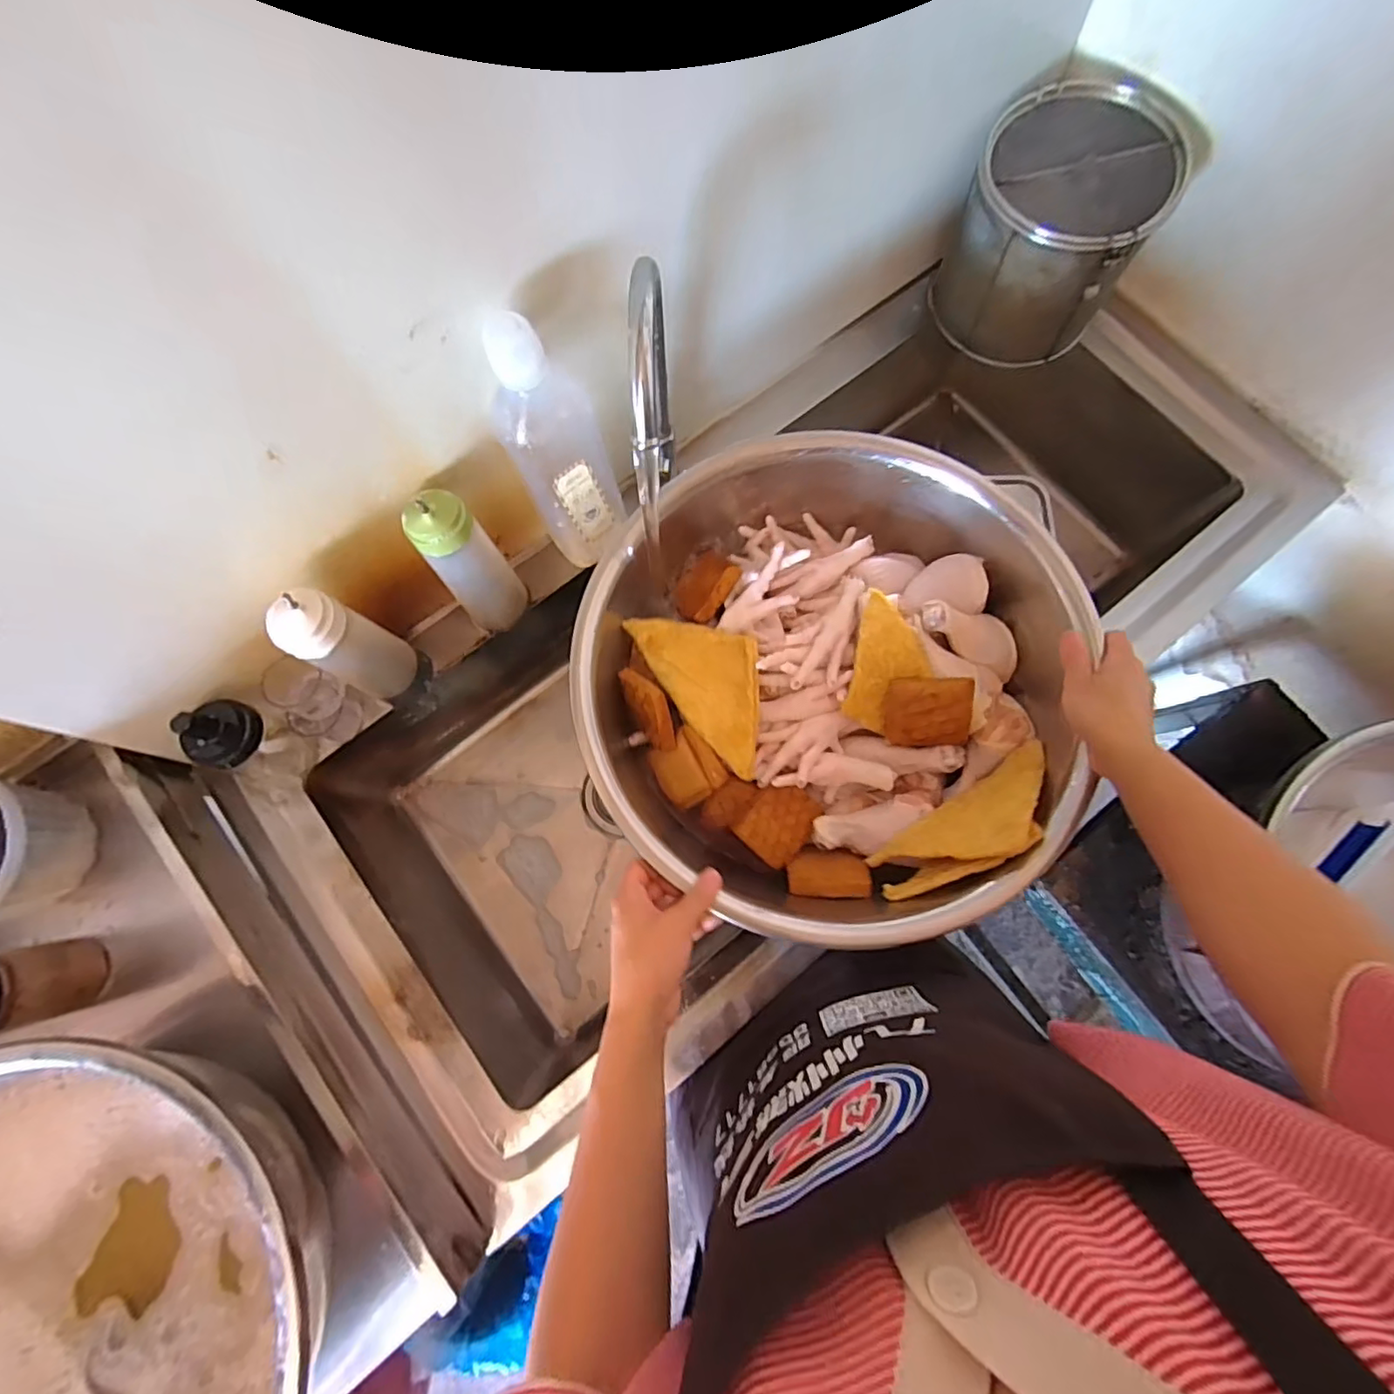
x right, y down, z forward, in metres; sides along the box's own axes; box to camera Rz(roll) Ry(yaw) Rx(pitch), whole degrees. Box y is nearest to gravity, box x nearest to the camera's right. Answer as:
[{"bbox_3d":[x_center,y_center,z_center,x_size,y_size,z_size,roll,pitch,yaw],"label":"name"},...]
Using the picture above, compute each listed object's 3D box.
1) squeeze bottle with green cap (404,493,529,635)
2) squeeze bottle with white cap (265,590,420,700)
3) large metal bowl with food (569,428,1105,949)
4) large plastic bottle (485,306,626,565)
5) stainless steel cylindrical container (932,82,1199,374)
[{"bbox_3d":[-0.222,-0.131,0.586,0.063,0.183,0.061,-40,80,-9],"label":"squeeze bottle with green cap"},{"bbox_3d":[-0.327,-0.048,0.561,0.055,0.175,0.060,0,77,0],"label":"squeeze bottle with white cap"},{"bbox_3d":[0.114,-0.020,0.557,0.417,0.121,0.426,0,77,0],"label":"large metal bowl with food"},{"bbox_3d":[-0.123,-0.221,0.553,0.085,0.251,0.083,-21,78,-5],"label":"large plastic bottle"},{"bbox_3d":[0.394,-0.527,0.673,0.185,0.185,0.188,0,77,0],"label":"stainless steel cylindrical container"}]

